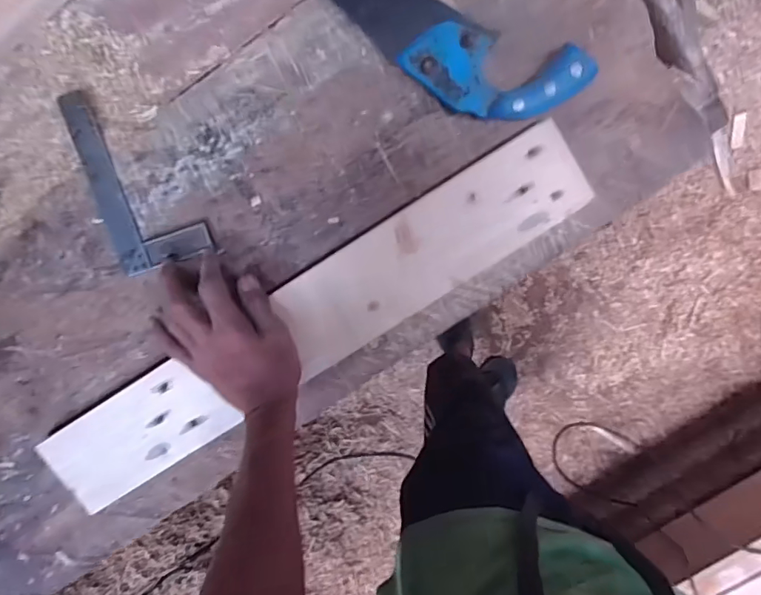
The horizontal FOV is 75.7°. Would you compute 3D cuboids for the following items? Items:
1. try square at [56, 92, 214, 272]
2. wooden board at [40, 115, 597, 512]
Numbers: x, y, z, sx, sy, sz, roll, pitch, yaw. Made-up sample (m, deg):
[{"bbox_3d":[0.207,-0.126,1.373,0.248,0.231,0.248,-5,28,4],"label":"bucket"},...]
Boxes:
[{"bbox_3d":[-0.252,-0.124,0.505,0.102,0.015,0.188,-17,93,3],"label":"try square"},{"bbox_3d":[-0.072,0.029,0.509,0.617,0.029,0.094,-33,92,4],"label":"wooden board"}]

